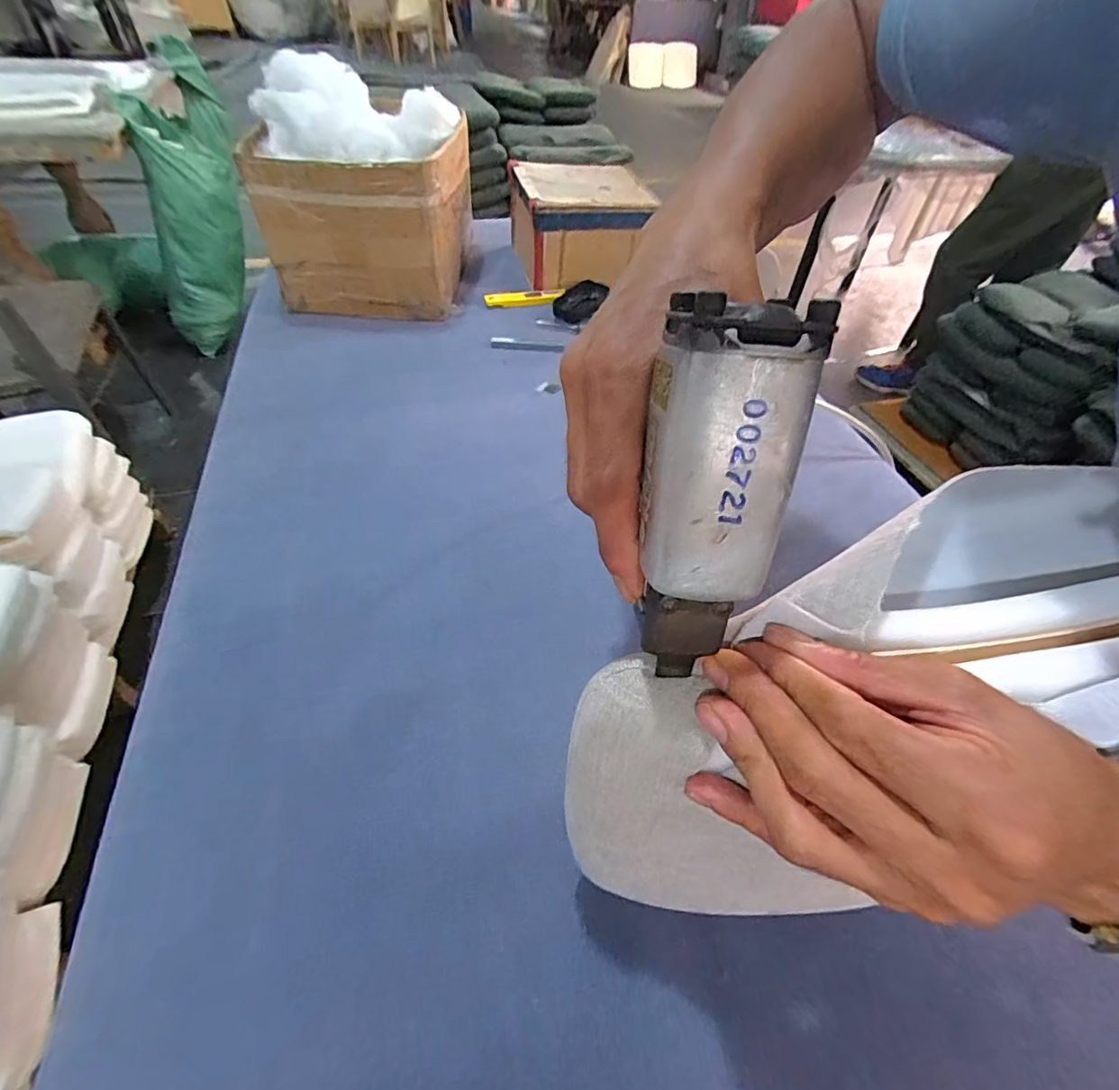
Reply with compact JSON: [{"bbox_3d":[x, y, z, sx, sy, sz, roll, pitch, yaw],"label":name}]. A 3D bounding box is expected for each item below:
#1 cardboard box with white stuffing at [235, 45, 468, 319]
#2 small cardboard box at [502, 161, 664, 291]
[{"bbox_3d":[-0.256,-0.489,0.731,0.239,0.231,0.239,4,50,2],"label":"cardboard box with white stuffing"},{"bbox_3d":[0.038,-0.516,0.846,0.206,0.117,0.202,-12,51,-12],"label":"small cardboard box"}]

